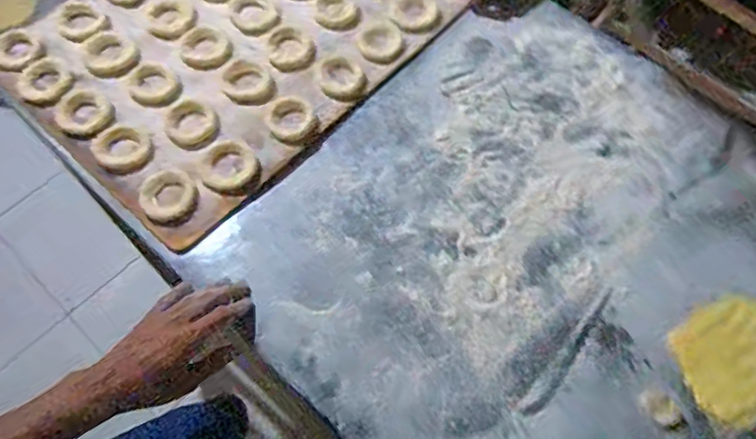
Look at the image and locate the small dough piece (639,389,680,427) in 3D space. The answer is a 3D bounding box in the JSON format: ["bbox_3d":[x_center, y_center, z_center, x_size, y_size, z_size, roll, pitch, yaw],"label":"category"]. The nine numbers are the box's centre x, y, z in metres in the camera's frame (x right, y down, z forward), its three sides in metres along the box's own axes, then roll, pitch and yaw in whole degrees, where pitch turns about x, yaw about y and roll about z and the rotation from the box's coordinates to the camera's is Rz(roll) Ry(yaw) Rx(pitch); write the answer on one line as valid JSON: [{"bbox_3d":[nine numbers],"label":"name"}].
[{"bbox_3d":[0.278,0.186,0.555,0.028,0.011,0.035,-31,70,-14],"label":"small dough piece"}]

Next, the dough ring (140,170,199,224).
[{"bbox_3d":[-0.239,-0.029,0.640,0.060,0.009,0.064,-22,68,-11],"label":"dough ring"}]

